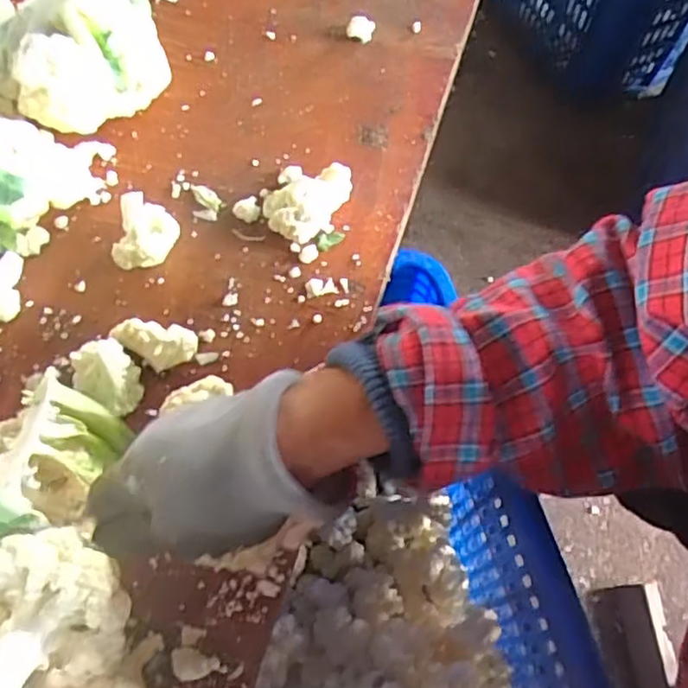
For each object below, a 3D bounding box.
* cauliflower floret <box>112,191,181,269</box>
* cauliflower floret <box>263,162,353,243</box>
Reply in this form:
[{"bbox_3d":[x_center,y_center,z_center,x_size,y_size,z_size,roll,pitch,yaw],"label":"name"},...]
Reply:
[{"bbox_3d":[-0.140,-0.076,0.468,0.038,0.046,0.042,14,65,5],"label":"cauliflower floret"},{"bbox_3d":[-0.029,-0.106,0.492,0.058,0.030,0.059,1,64,-1],"label":"cauliflower floret"}]

